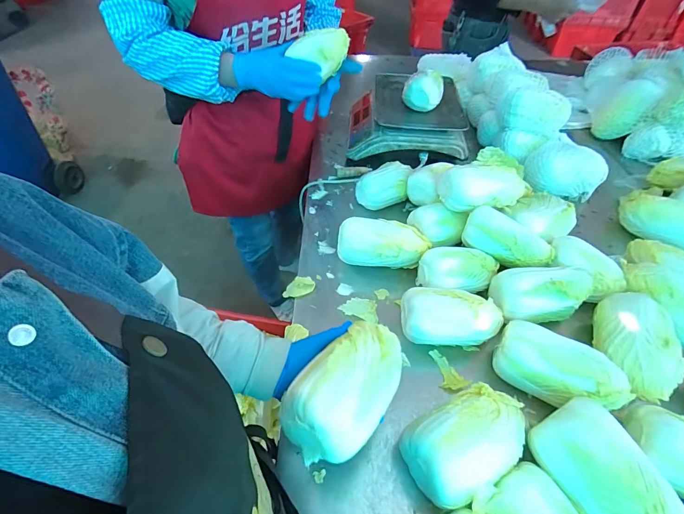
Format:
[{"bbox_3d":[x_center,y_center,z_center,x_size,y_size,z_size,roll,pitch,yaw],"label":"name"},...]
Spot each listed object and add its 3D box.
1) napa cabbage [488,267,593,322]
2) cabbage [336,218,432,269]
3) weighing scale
[{"bbox_3d":[0.347,0.061,0.605,0.167,0.066,0.093,-7,50,-7],"label":"napa cabbage"},{"bbox_3d":[0.080,-0.022,0.696,0.178,0.083,0.073,3,50,2],"label":"cabbage"},{"bbox_3d":[0.183,-0.410,1.008,0.314,0.095,0.349,4,50,2],"label":"weighing scale"}]

